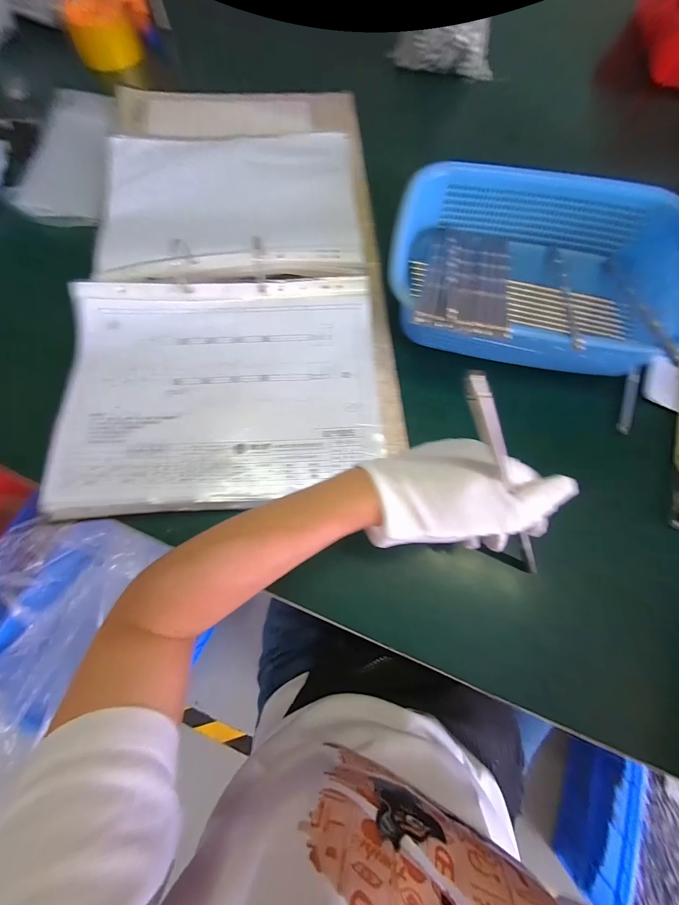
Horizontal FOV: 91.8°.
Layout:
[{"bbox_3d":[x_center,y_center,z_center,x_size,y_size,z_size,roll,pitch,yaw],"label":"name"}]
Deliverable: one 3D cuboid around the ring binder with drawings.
[{"bbox_3d":[-0.116,-0.232,0.388,0.326,0.045,0.591,-4,73,-2],"label":"ring binder with drawings"}]

